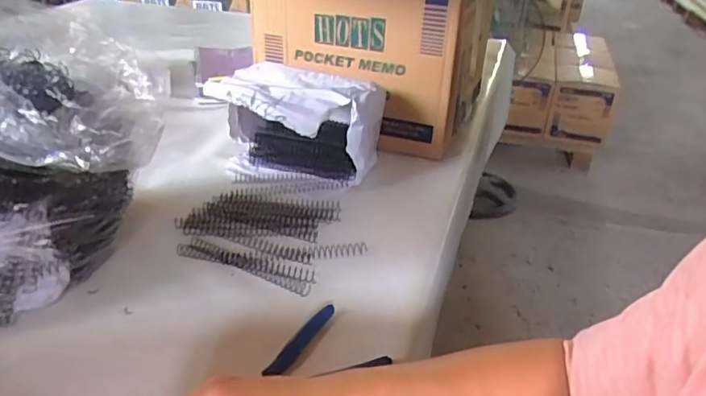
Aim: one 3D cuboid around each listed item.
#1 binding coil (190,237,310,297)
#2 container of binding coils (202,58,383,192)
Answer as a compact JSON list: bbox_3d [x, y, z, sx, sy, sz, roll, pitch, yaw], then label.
[{"bbox_3d":[-0.107,0.068,0.552,0.147,0.010,0.015,18,35,23],"label":"binding coil"},{"bbox_3d":[-0.069,-0.092,0.709,0.200,0.128,0.128,10,32,12],"label":"container of binding coils"}]

